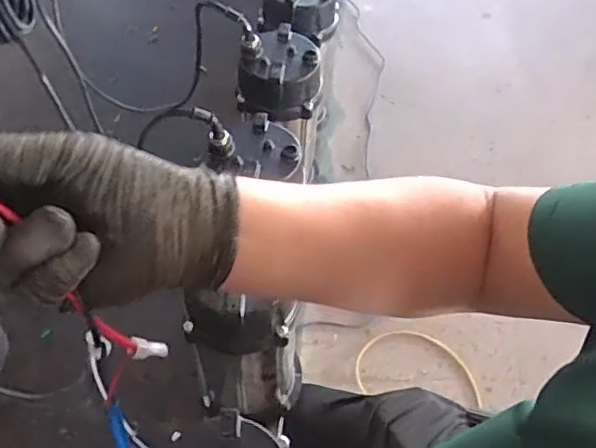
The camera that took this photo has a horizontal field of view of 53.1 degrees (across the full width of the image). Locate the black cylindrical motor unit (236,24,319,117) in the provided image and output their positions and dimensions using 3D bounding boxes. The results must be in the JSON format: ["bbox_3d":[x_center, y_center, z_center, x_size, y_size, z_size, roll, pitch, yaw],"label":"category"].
[{"bbox_3d":[-0.026,-0.210,0.840,0.119,0.080,0.111,-3,52,-6],"label":"black cylindrical motor unit"}]

